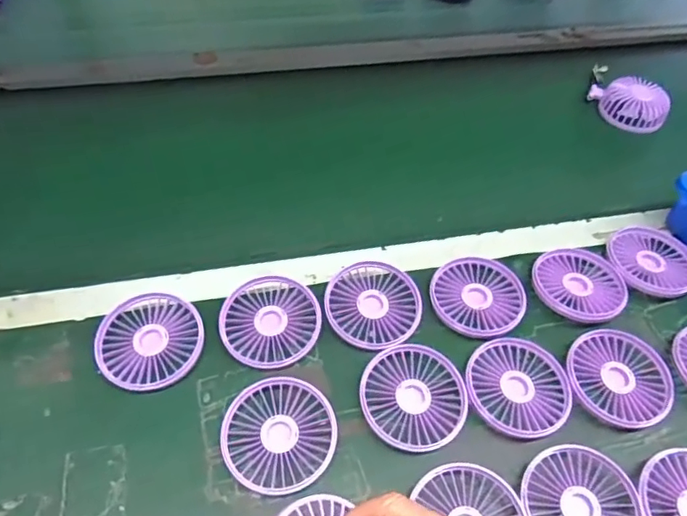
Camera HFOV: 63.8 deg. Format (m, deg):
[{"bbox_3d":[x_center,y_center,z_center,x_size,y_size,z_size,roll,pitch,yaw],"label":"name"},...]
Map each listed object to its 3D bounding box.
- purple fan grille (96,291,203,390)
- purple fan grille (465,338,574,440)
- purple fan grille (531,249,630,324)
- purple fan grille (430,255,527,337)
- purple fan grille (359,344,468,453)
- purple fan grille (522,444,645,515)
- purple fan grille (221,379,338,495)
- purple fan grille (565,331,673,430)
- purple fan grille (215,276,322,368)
[{"bbox_3d":[-0.167,0.071,0.478,0.084,0.017,0.086,2,51,-3],"label":"purple fan grille"},{"bbox_3d":[0.150,0.109,0.471,0.087,0.007,0.085,2,51,-3],"label":"purple fan grille"},{"bbox_3d":[0.231,0.027,0.537,0.086,0.020,0.081,2,51,-3],"label":"purple fan grille"},{"bbox_3d":[0.128,0.037,0.525,0.087,0.010,0.085,2,51,-3],"label":"purple fan grille"},{"bbox_3d":[0.058,0.114,0.458,0.084,0.009,0.087,35,56,22],"label":"purple fan grille"},{"bbox_3d":[0.177,0.186,0.411,0.085,0.015,0.085,-3,51,-7],"label":"purple fan grille"},{"bbox_3d":[-0.051,0.139,0.436,0.087,0.014,0.086,2,51,-3],"label":"purple fan grille"},{"bbox_3d":[0.240,0.103,0.480,0.088,0.011,0.083,2,51,-3],"label":"purple fan grille"},{"bbox_3d":[-0.065,0.056,0.495,0.087,0.014,0.084,2,51,-3],"label":"purple fan grille"}]

